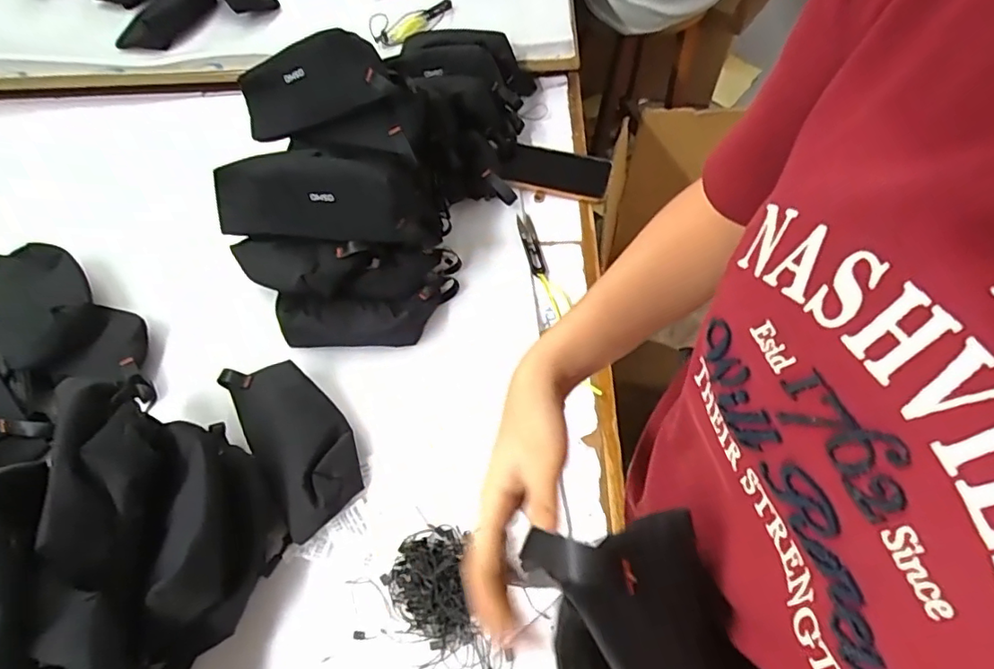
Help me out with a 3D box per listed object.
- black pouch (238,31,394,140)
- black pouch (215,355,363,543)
[{"bbox_3d":[-0.208,-0.274,0.616,0.189,0.065,0.046,-8,57,23],"label":"black pouch"},{"bbox_3d":[-0.209,0.102,0.588,0.093,0.050,0.206,-30,63,-15],"label":"black pouch"}]

